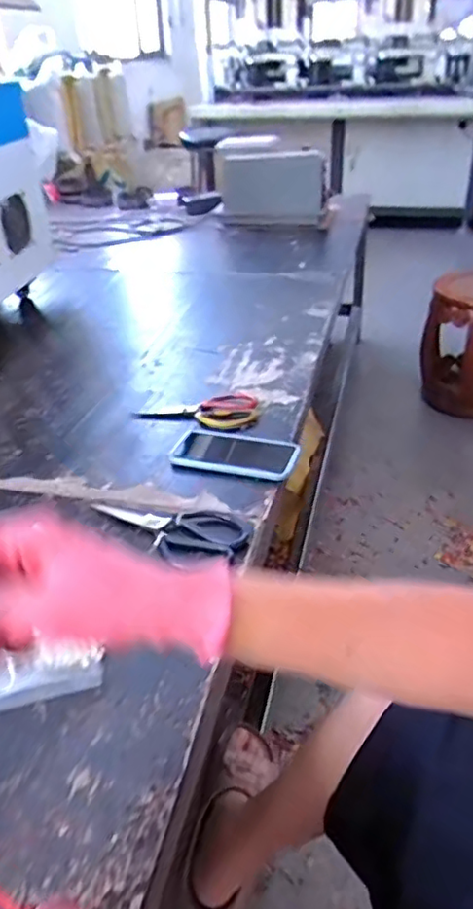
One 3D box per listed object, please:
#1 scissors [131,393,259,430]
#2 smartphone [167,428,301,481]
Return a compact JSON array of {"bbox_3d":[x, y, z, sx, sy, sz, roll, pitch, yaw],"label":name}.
[{"bbox_3d":[-0.059,-0.075,0.977,0.183,0.017,0.106,2,34,8],"label":"scissors"},{"bbox_3d":[-0.005,-0.002,0.872,0.187,0.014,0.101,6,29,22],"label":"smartphone"}]

